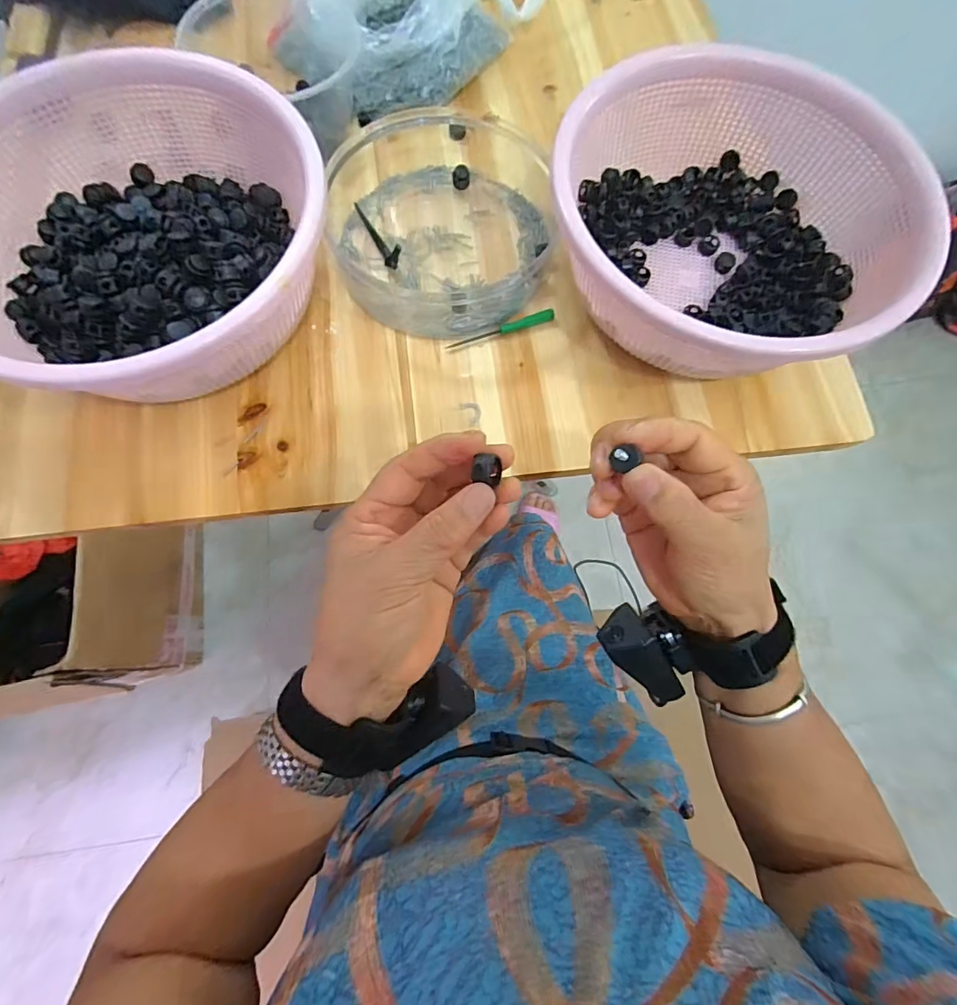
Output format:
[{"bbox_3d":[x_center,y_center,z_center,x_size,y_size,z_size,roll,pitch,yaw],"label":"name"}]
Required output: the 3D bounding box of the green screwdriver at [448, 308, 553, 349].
[{"bbox_3d":[0.020,-0.151,0.422,0.096,0.010,0.009,-17,74,-7],"label":"green screwdriver"}]

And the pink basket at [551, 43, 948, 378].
[{"bbox_3d":[0.189,-0.206,0.396,0.270,0.110,0.242,5,72,0],"label":"pink basket"}]

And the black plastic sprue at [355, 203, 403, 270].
[{"bbox_3d":[-0.090,-0.246,0.436,0.016,0.021,0.086,-23,75,-9],"label":"black plastic sprue"}]

